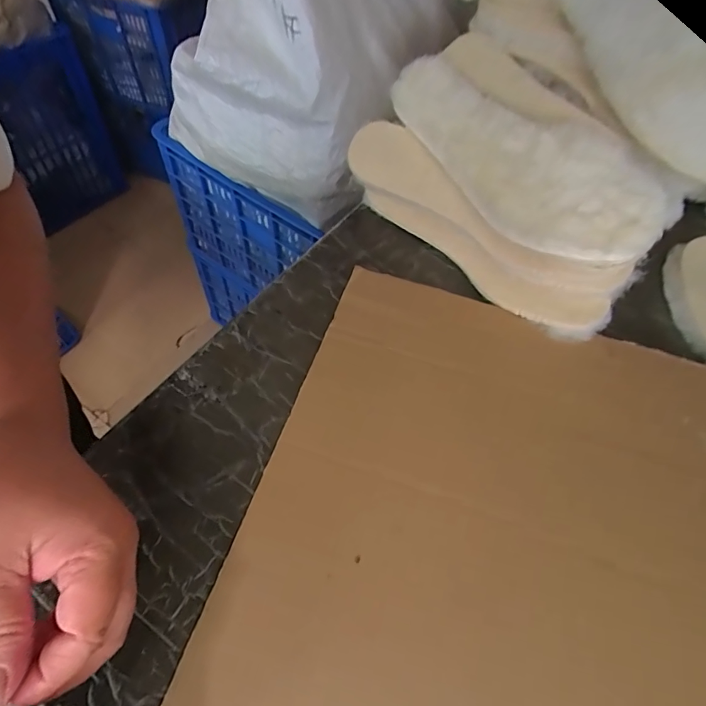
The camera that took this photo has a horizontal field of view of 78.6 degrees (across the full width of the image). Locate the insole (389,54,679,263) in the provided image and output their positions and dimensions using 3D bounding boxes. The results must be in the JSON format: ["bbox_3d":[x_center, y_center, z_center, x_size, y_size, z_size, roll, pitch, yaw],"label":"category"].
[{"bbox_3d":[0.136,-0.174,0.385,0.279,0.022,0.099,45,106,26],"label":"insole"}]

